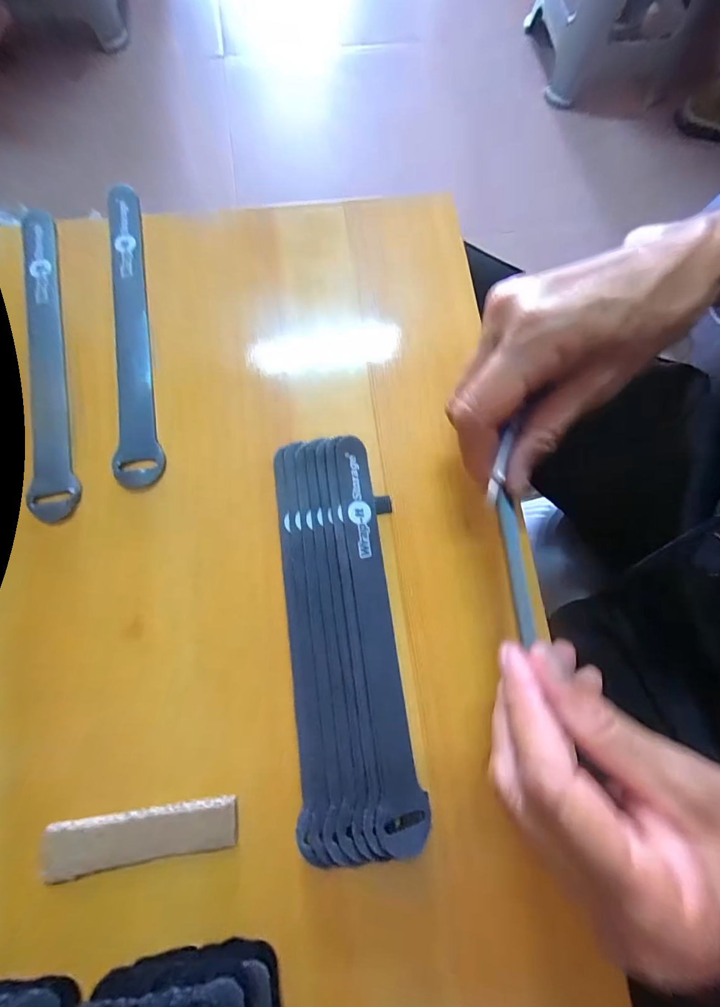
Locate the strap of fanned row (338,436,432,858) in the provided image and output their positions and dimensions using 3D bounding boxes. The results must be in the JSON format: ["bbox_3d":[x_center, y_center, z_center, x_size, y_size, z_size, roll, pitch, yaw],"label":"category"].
[{"bbox_3d":[0.010,0.061,0.200,0.025,0.008,0.197,-6,78,-3],"label":"strap of fanned row"}]

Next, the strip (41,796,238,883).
[{"bbox_3d":[-0.099,0.151,0.176,0.086,0.006,0.019,-7,78,-3],"label":"strip"}]

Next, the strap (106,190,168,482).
[{"bbox_3d":[-0.139,-0.107,0.233,0.024,0.007,0.201,-10,78,-4],"label":"strap"}]

